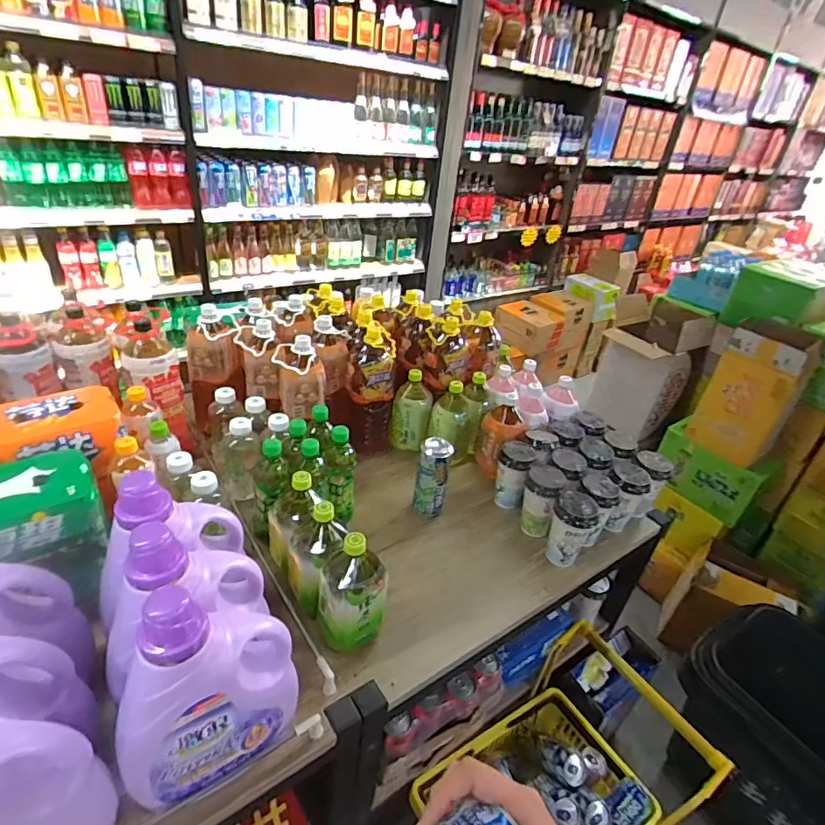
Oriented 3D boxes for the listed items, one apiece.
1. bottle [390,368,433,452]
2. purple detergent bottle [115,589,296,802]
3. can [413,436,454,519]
[{"bbox_3d":[-0.001,-0.013,1.232,0.095,0.196,0.082,8,32,-1],"label":"bottle"},{"bbox_3d":[-0.223,0.300,0.558,0.191,0.259,0.079,-19,41,-36],"label":"purple detergent bottle"},{"bbox_3d":[0.040,0.146,1.044,0.063,0.193,0.051,12,32,7],"label":"can"}]

